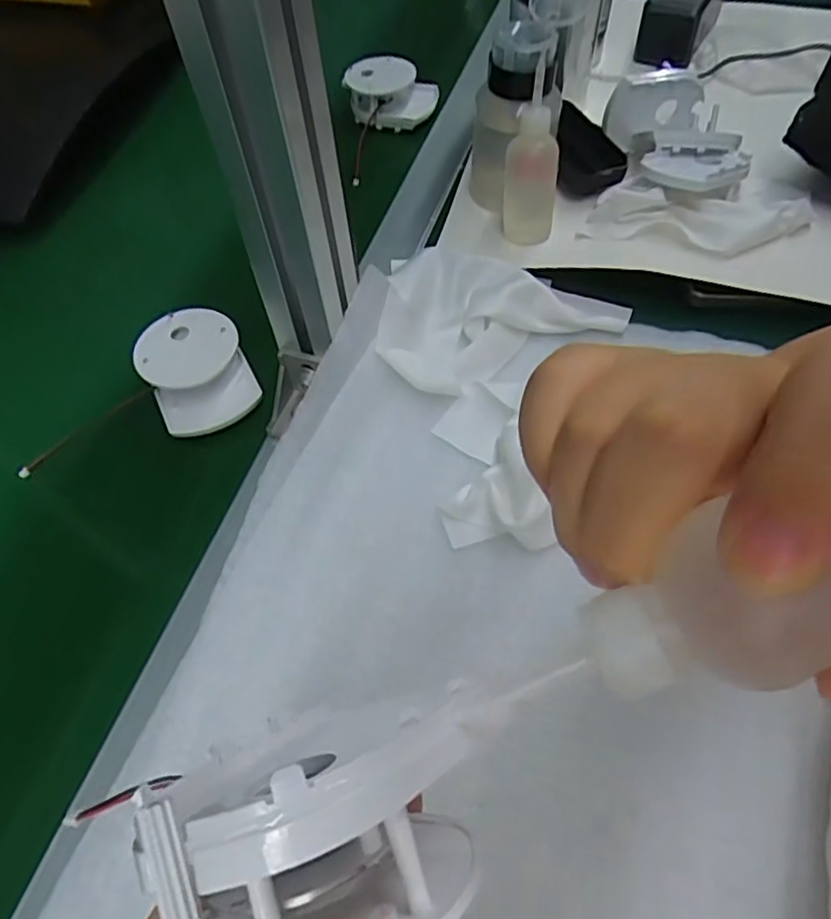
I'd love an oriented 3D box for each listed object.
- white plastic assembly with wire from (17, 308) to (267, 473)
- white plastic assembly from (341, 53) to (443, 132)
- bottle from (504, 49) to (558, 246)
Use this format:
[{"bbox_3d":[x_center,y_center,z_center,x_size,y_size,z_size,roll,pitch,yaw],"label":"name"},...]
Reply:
[{"bbox_3d":[-0.173,-0.044,0.391,0.136,0.030,0.081,-21,59,-9],"label":"white plastic assembly with wire"},{"bbox_3d":[-0.021,-0.343,0.584,0.083,0.035,0.056,30,65,20],"label":"white plastic assembly"},{"bbox_3d":[0.083,-0.210,0.440,0.038,0.116,0.037,5,59,7],"label":"bottle"}]

